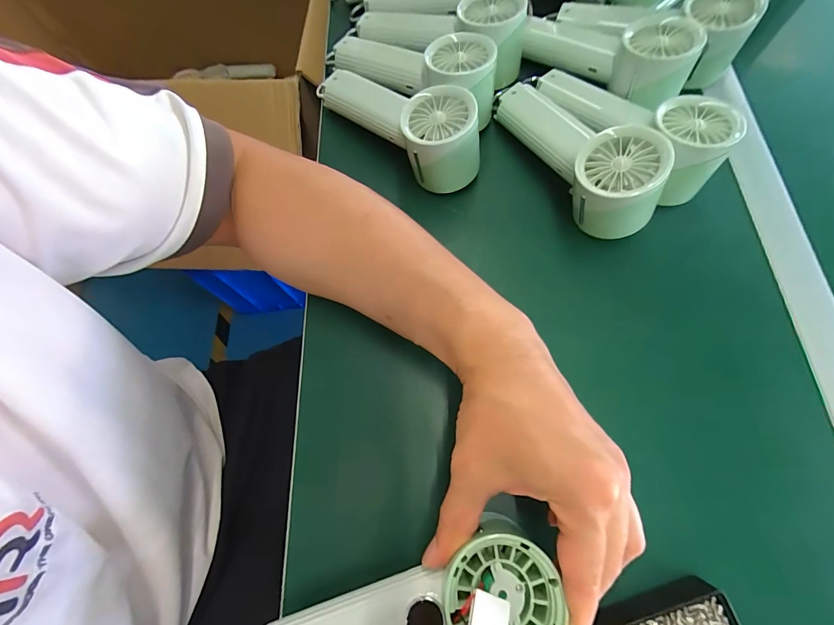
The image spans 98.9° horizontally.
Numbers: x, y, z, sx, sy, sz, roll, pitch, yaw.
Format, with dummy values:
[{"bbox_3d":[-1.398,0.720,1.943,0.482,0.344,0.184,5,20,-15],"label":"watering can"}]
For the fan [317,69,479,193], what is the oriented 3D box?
[{"bbox_3d":[-0.022,-0.188,0.327,0.061,0.062,0.188,-41,74,-11],"label":"fan"}]

